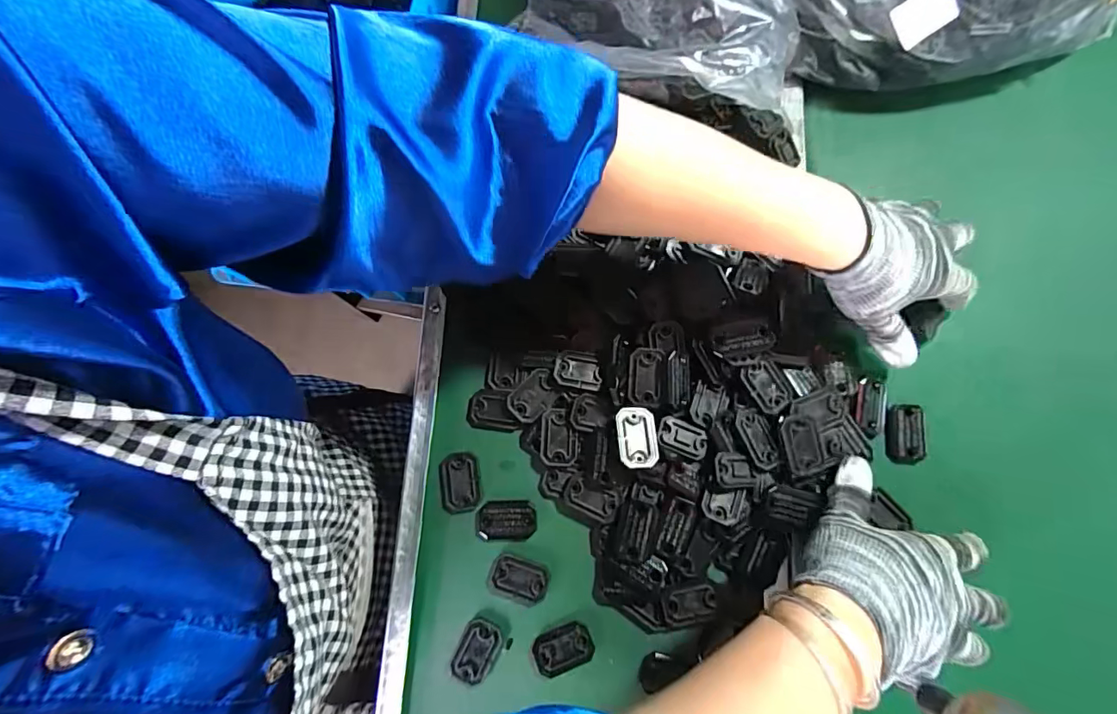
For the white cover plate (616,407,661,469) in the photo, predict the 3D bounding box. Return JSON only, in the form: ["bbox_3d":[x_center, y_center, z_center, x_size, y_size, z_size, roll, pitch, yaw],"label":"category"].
[{"bbox_3d":[0.056,0.056,0.342,0.027,0.004,0.042,-6,79,2],"label":"white cover plate"}]

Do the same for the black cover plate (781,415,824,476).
[{"bbox_3d":[0.169,0.060,0.335,0.024,0.004,0.040,-11,87,6],"label":"black cover plate"}]

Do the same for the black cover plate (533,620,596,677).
[{"bbox_3d":[0.003,0.206,0.341,0.041,0.006,0.027,-23,79,-2],"label":"black cover plate"}]

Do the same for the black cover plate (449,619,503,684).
[{"bbox_3d":[-0.057,0.207,0.339,0.027,0.004,0.040,23,81,7],"label":"black cover plate"}]

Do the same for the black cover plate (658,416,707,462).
[{"bbox_3d":[0.088,0.057,0.343,0.035,0.004,0.022,21,81,6],"label":"black cover plate"}]

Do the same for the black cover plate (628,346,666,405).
[{"bbox_3d":[0.062,0.015,0.348,0.024,0.004,0.040,3,92,12],"label":"black cover plate"}]

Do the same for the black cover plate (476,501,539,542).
[{"bbox_3d":[-0.038,0.121,0.358,0.044,0.006,0.029,-2,79,2],"label":"black cover plate"}]

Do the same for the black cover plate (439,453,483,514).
[{"bbox_3d":[-0.073,0.094,0.363,0.030,0.004,0.043,-10,79,1],"label":"black cover plate"}]

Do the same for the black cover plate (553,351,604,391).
[{"bbox_3d":[0.015,0.011,0.365,0.036,0.008,0.026,12,80,5],"label":"black cover plate"}]

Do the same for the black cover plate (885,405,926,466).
[{"bbox_3d":[0.260,0.058,0.364,0.024,0.009,0.044,9,79,1],"label":"black cover plate"}]

